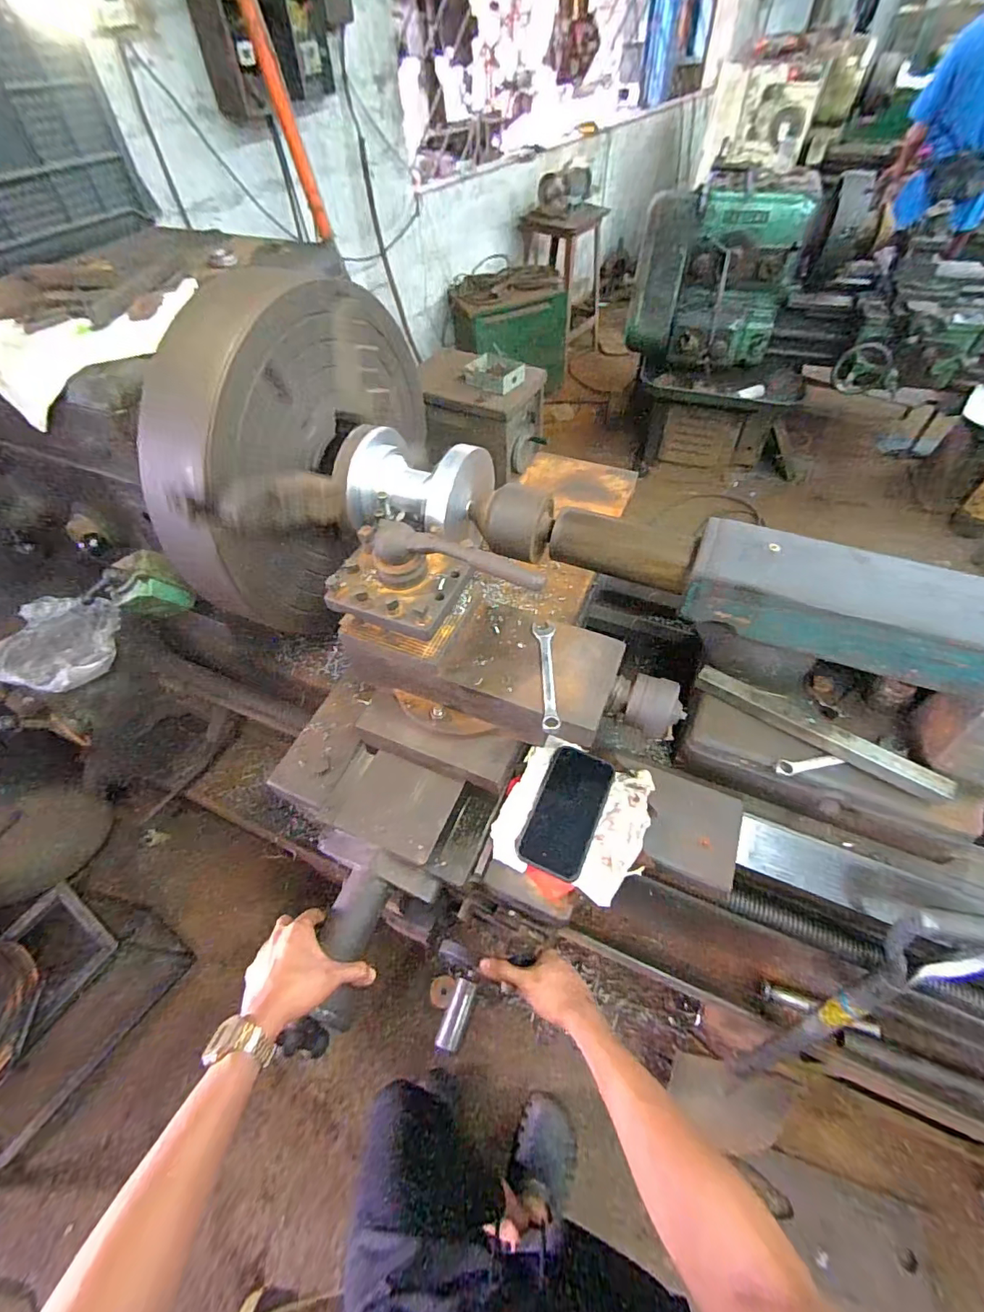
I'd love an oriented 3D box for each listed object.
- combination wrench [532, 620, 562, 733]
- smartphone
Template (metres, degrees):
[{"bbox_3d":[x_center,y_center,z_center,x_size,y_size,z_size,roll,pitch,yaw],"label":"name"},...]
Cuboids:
[{"bbox_3d":[0.066,0.020,0.613,0.026,0.011,0.157,-1,54,2],"label":"combination wrench"},{"bbox_3d":[0.098,0.198,0.662,0.084,0.008,0.162,19,57,15],"label":"smartphone"}]

